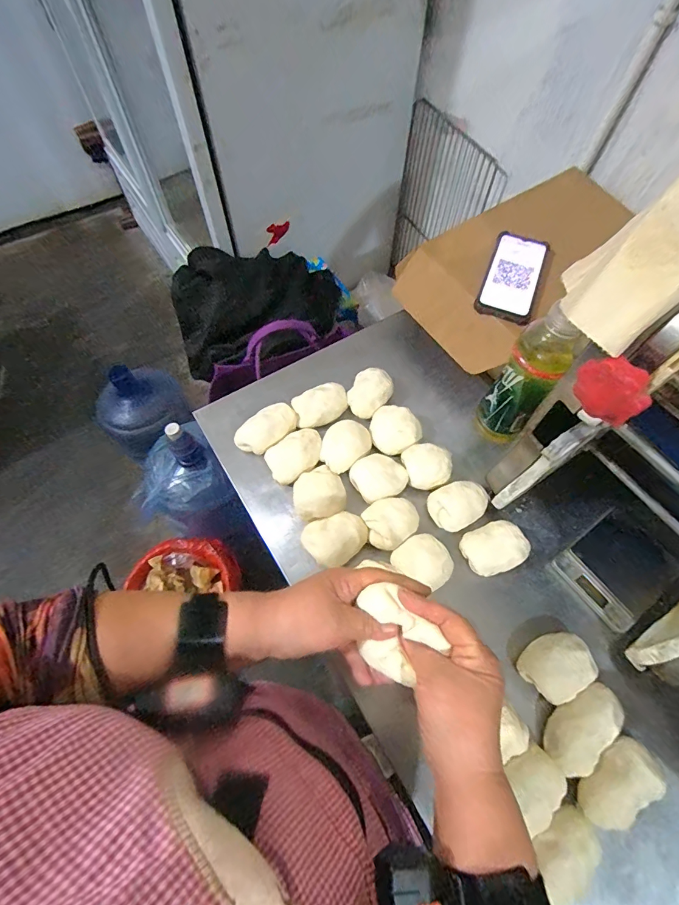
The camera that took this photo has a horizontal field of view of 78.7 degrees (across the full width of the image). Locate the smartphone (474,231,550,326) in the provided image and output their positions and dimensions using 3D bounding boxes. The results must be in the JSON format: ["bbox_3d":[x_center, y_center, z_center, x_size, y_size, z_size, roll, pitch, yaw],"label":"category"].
[{"bbox_3d":[0.260,-0.266,0.621,0.079,0.019,0.170,20,64,9],"label":"smartphone"}]

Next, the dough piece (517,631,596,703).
[{"bbox_3d":[0.239,0.235,0.457,0.069,0.041,0.060,-28,67,-15],"label":"dough piece"}]

